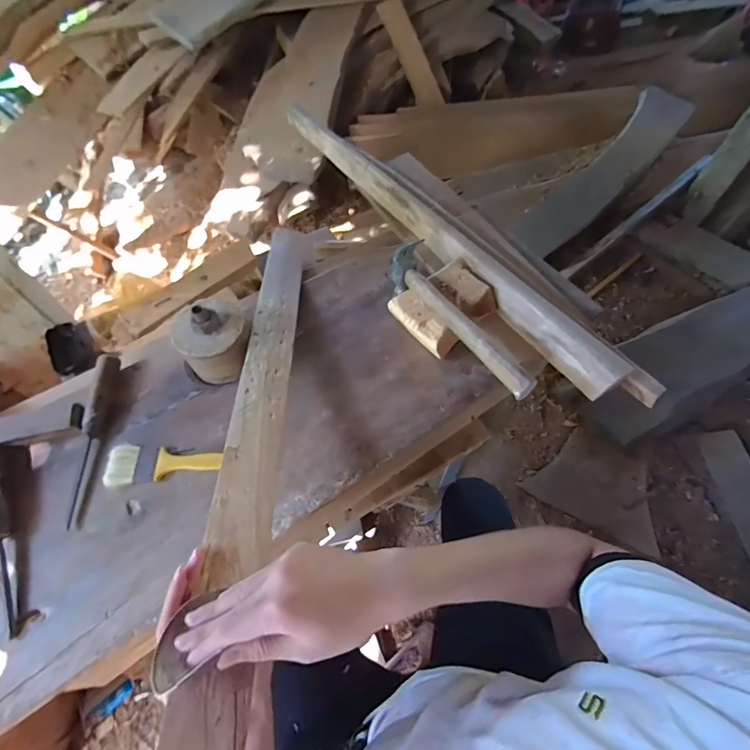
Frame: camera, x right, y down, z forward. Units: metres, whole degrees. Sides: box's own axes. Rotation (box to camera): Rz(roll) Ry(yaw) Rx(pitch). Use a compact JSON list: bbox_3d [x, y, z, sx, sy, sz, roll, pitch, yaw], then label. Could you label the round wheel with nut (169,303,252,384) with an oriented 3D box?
[{"bbox_3d":[-0.232,-0.052,0.584,0.103,0.099,0.096,-10,60,-7],"label":"round wheel with nut"}]

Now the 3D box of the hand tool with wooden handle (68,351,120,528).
[{"bbox_3d":[-0.390,0.076,0.548,0.023,0.037,0.237,-3,59,-3],"label":"hand tool with wooden handle"}]

